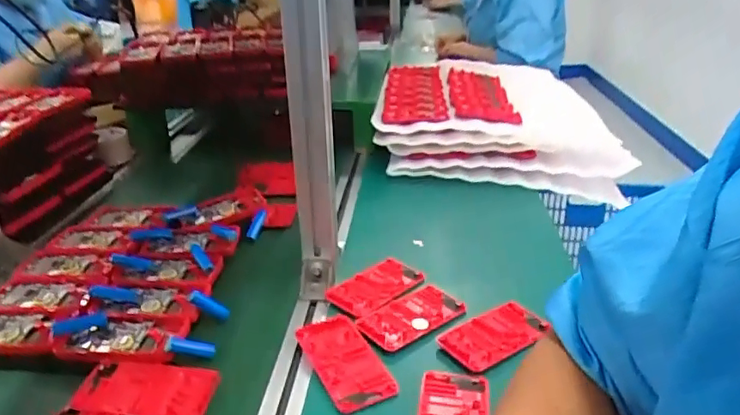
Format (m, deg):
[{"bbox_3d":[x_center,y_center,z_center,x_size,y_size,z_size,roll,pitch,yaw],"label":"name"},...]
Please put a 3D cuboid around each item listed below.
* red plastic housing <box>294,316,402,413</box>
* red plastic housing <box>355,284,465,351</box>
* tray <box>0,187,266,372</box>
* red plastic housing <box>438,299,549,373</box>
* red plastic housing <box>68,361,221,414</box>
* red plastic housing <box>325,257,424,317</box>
[{"bbox_3d":[-0.026,0.149,0.554,0.061,0.009,0.123,-14,29,-24],"label":"red plastic housing"},{"bbox_3d":[0.045,0.120,0.613,0.117,0.014,0.067,-22,33,-36],"label":"red plastic housing"},{"bbox_3d":[-0.298,0.069,0.698,0.275,0.023,0.338,0,26,3],"label":"tray"},{"bbox_3d":[0.132,0.132,0.584,0.117,0.006,0.063,-19,31,-31],"label":"red plastic housing"},{"bbox_3d":[-0.208,0.171,0.517,0.120,0.019,0.066,-1,26,2],"label":"red plastic housing"},{"bbox_3d":[0.006,0.093,0.667,0.120,0.016,0.067,-25,34,-39],"label":"red plastic housing"}]

